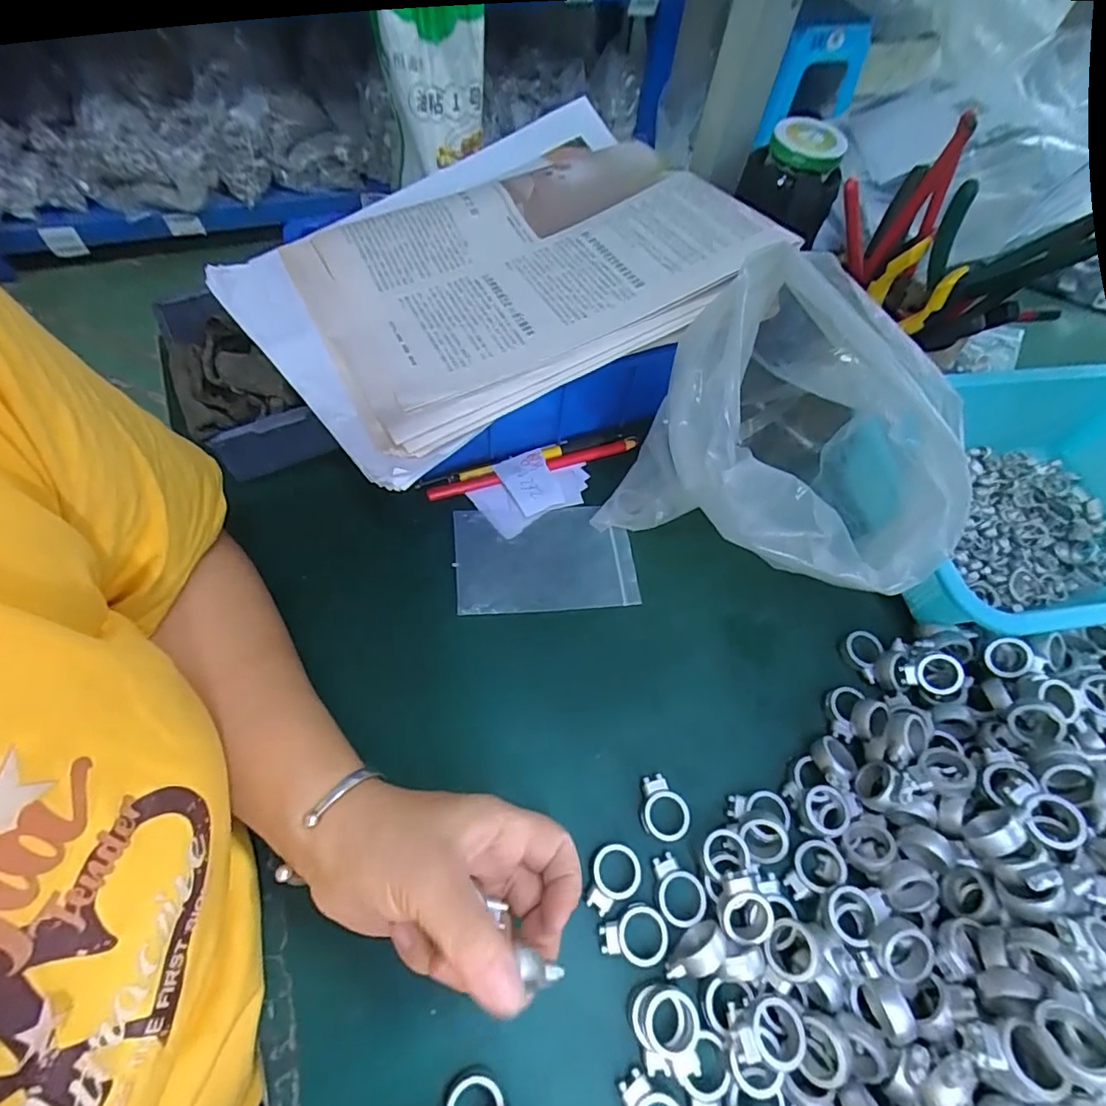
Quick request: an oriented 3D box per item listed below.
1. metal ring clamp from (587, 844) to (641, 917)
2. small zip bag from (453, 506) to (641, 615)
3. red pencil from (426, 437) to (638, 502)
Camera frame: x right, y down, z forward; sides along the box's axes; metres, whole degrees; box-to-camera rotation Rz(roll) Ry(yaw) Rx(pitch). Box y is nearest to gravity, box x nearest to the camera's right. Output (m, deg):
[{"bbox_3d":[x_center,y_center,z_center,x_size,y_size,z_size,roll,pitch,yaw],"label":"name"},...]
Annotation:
[{"bbox_3d":[0.032,0.173,0.289,0.025,0.004,0.034,32,63,12],"label":"metal ring clamp"},{"bbox_3d":[-0.006,0.004,0.383,0.123,0.005,0.077,-3,64,-6],"label":"small zip bag"},{"bbox_3d":[-0.013,-0.064,0.413,0.165,0.010,0.010,-15,64,-13],"label":"red pencil"}]

